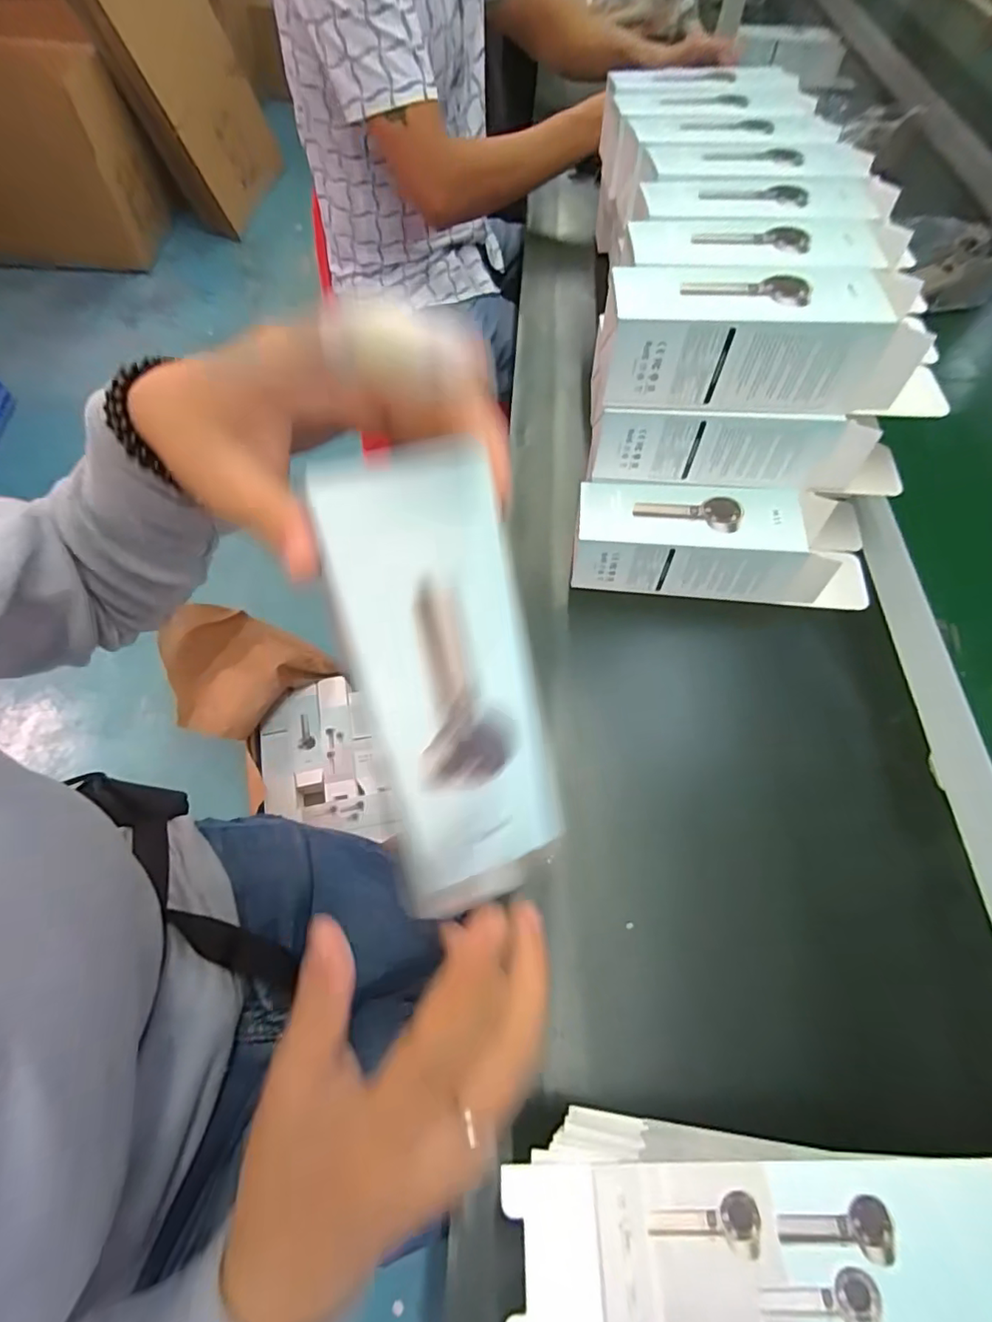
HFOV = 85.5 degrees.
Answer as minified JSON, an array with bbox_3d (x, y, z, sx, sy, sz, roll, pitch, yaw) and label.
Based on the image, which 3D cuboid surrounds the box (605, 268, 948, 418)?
[{"bbox_3d":[0.182,-0.209,0.347,0.232,0.063,0.061,3,60,-1],"label":"box"}]

